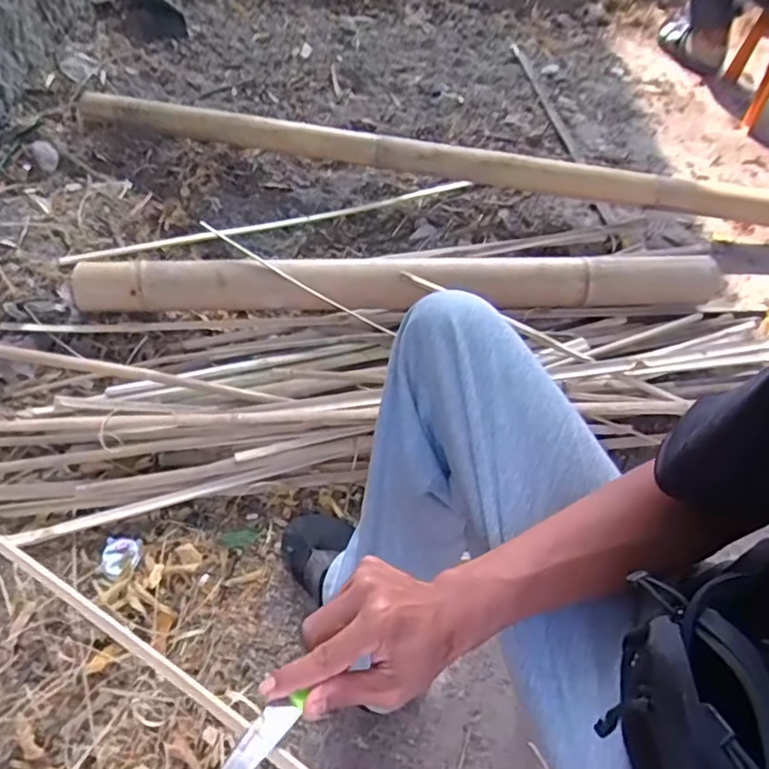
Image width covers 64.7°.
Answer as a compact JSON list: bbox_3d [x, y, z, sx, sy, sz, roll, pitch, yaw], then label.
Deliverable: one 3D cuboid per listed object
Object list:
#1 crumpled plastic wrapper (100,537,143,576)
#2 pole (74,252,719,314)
[{"bbox_3d":[-0.348,0.228,0.804,0.049,0.007,0.051,5,54,1],"label":"crumpled plastic wrapper"},{"bbox_3d":[0.046,-0.172,1.012,1.083,0.090,0.094,-1,54,-3],"label":"pole"}]

